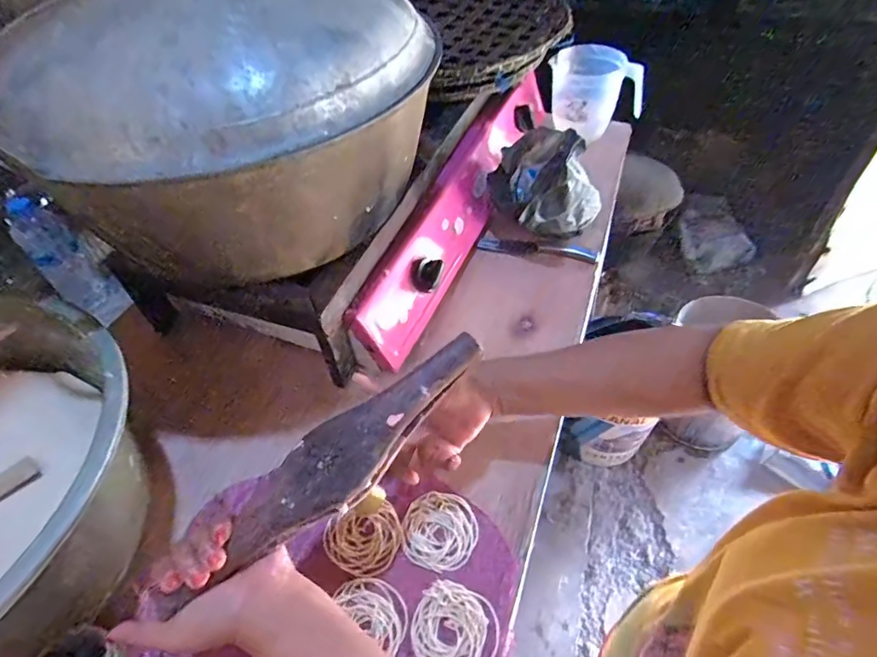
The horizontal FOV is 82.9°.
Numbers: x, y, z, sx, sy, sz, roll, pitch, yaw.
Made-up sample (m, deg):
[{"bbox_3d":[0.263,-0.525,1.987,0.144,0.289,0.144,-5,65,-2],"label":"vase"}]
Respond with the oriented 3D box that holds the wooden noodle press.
[{"bbox_3d":[-0.085,0.112,0.405,0.301,0.029,0.058,-40,59,-10],"label":"wooden noodle press"}]

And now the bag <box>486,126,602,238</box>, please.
[{"bbox_3d":[0.151,-0.223,0.742,0.123,0.155,0.144,-33,54,-24],"label":"bag"}]

